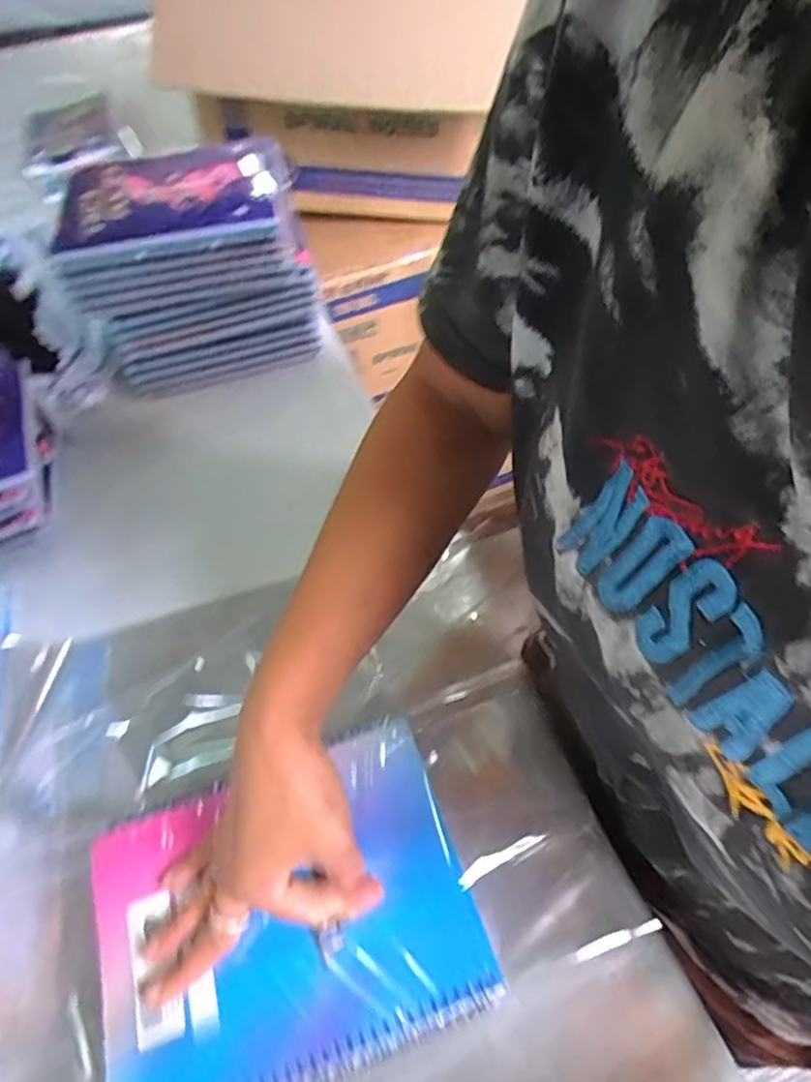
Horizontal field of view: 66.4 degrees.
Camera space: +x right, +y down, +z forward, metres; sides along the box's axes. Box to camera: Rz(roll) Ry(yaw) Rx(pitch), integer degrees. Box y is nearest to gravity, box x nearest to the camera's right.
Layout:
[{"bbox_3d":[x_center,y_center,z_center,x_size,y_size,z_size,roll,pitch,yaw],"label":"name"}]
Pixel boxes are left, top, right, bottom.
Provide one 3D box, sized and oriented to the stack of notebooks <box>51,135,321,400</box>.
[{"bbox_3d":[-0.201,-0.260,0.630,0.211,0.188,0.145,-6,55,-1],"label":"stack of notebooks"}]

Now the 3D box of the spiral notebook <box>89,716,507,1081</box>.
[{"bbox_3d":[-0.067,0.201,0.340,0.198,0.008,0.155,-19,55,-9],"label":"spiral notebook"}]

